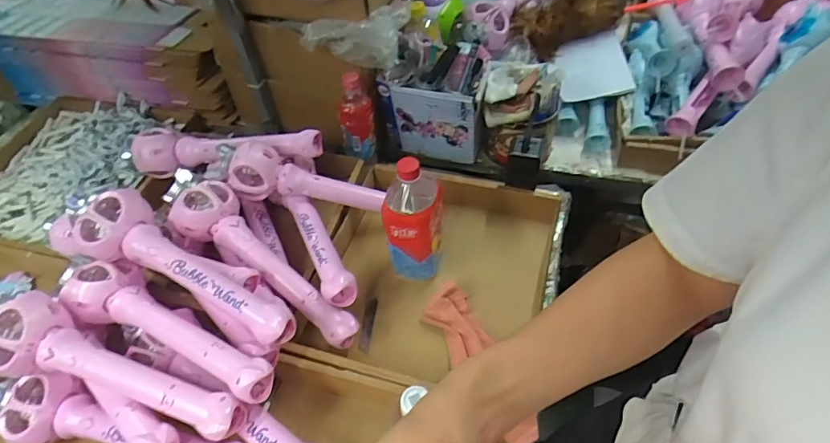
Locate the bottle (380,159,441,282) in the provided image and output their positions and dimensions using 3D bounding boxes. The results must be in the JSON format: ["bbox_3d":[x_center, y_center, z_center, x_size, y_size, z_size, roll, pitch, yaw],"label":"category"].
[{"bbox_3d":[-0.002,-0.003,0.698,0.080,0.194,0.089,1,50,4],"label":"bottle"}]

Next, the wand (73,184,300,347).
[{"bbox_3d":[-0.316,0.061,0.628,0.354,0.091,0.097,25,55,22],"label":"wand"}]

